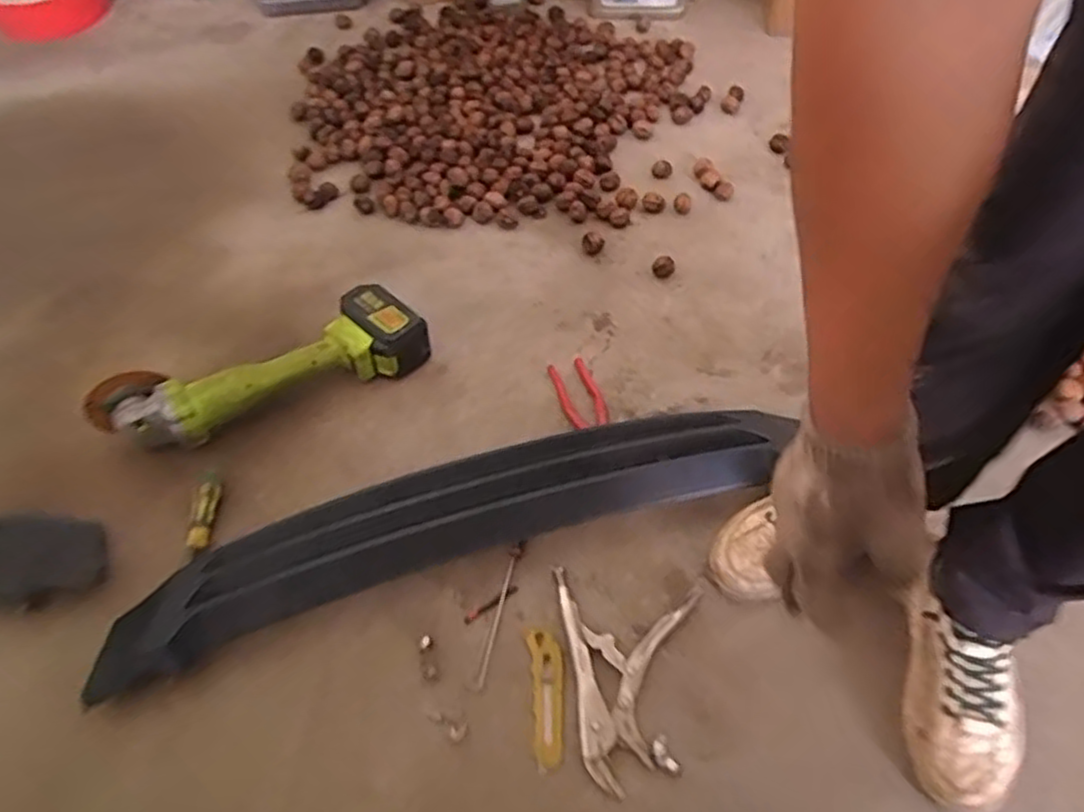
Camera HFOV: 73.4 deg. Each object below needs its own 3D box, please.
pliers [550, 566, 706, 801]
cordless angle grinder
[{"bbox_3d":[0.097,0.269,0.732,0.145,0.017,0.207,-4,55,-1],"label":"pliers"},{"bbox_3d":[-0.348,-0.044,0.922,0.405,0.091,0.116,-22,57,-13],"label":"cordless angle grinder"}]

